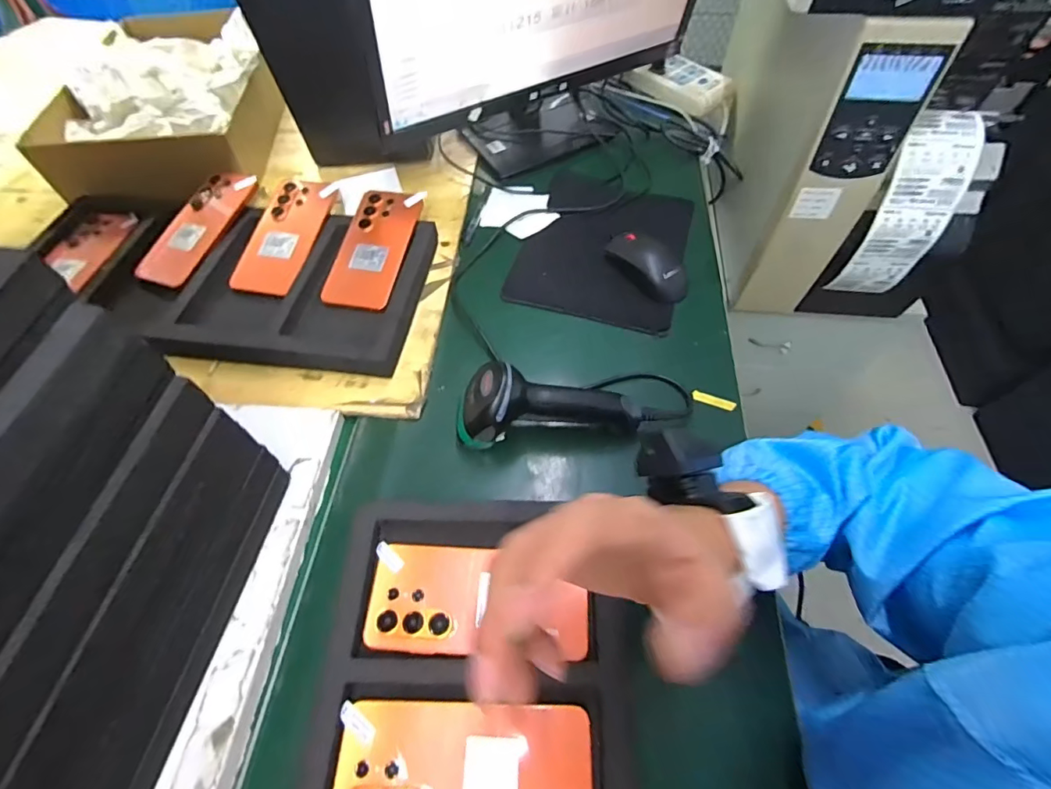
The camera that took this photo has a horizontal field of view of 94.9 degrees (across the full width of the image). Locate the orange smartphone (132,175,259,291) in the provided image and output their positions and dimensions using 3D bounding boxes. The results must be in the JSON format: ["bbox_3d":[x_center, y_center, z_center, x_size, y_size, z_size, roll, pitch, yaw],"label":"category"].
[{"bbox_3d":[-0.394,-0.204,0.583,0.068,0.013,0.174,22,67,7],"label":"orange smartphone"}]

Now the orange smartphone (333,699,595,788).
[{"bbox_3d":[-0.041,0.254,0.325,0.170,0.008,0.079,0,58,0],"label":"orange smartphone"}]

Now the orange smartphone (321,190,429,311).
[{"bbox_3d":[-0.178,-0.175,0.568,0.080,0.010,0.172,8,66,7],"label":"orange smartphone"}]

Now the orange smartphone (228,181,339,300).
[{"bbox_3d":[-0.294,-0.193,0.582,0.084,0.012,0.174,9,67,3],"label":"orange smartphone"}]

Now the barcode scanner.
[{"bbox_3d":[0.021,0.008,0.453,0.168,0.070,0.057,-6,58,-3],"label":"barcode scanner"}]

